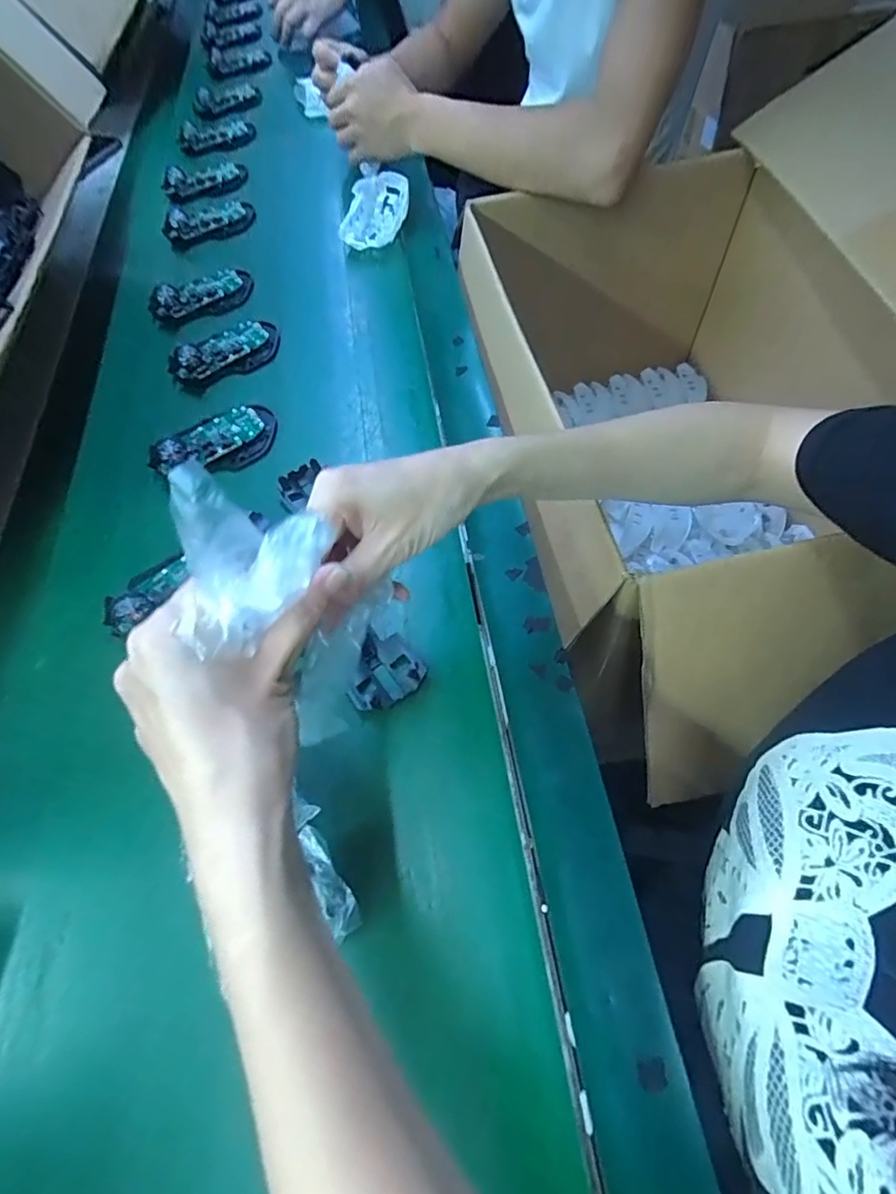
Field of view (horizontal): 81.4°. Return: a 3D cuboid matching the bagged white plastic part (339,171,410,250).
[{"bbox_3d":[-0.087,-0.468,0.634,0.069,0.018,0.110,11,82,-5],"label":"bagged white plastic part"}]

